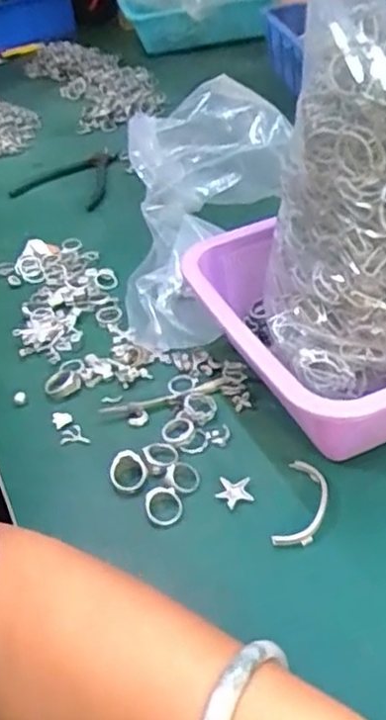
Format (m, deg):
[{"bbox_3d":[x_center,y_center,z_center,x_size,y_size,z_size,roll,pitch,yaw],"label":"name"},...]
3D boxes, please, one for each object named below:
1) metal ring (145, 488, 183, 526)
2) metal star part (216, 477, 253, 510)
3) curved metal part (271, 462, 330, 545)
[{"bbox_3d":[-0.019,0.094,0.440,0.024,0.004,0.027,-4,50,-13],"label":"metal ring"},{"bbox_3d":[0.027,0.086,0.446,0.023,0.004,0.023,-5,40,3],"label":"metal star part"},{"bbox_3d":[0.070,0.091,0.430,0.028,0.005,0.063,7,42,17],"label":"curved metal part"}]

